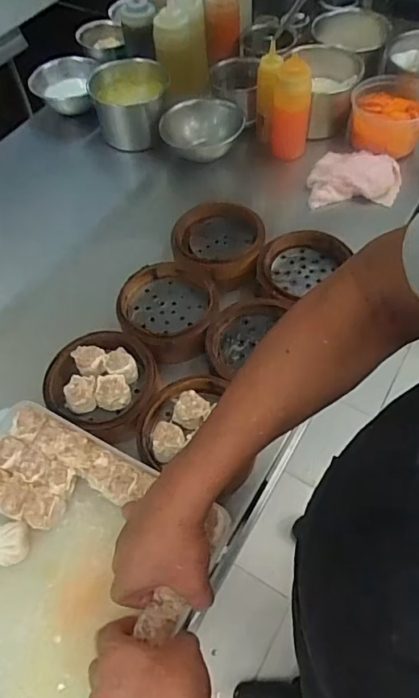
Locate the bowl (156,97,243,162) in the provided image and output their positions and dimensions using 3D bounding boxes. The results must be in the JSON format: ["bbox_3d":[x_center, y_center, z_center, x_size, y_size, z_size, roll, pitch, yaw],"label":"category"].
[{"bbox_3d":[-0.012,-0.399,0.931,0.153,0.082,0.153,-1,58,2],"label":"bowl"}]

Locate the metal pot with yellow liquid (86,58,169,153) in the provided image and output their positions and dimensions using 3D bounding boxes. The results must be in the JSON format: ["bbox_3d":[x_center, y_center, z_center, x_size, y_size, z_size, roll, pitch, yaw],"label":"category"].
[{"bbox_3d":[-0.152,-0.483,0.959,0.149,0.111,0.133,-11,58,-4],"label":"metal pot with yellow liquid"}]

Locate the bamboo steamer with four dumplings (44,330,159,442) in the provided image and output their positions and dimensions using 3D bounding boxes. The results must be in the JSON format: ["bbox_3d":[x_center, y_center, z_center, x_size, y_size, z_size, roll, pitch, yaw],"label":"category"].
[{"bbox_3d":[-0.134,0.050,0.642,0.144,0.069,0.134,-1,58,2],"label":"bamboo steamer with four dumplings"}]

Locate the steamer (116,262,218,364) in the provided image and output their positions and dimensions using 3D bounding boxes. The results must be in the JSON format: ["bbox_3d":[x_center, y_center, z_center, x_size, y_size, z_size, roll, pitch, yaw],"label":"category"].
[{"bbox_3d":[-0.060,-0.059,0.699,0.133,0.058,0.141,8,59,7],"label":"steamer"}]

